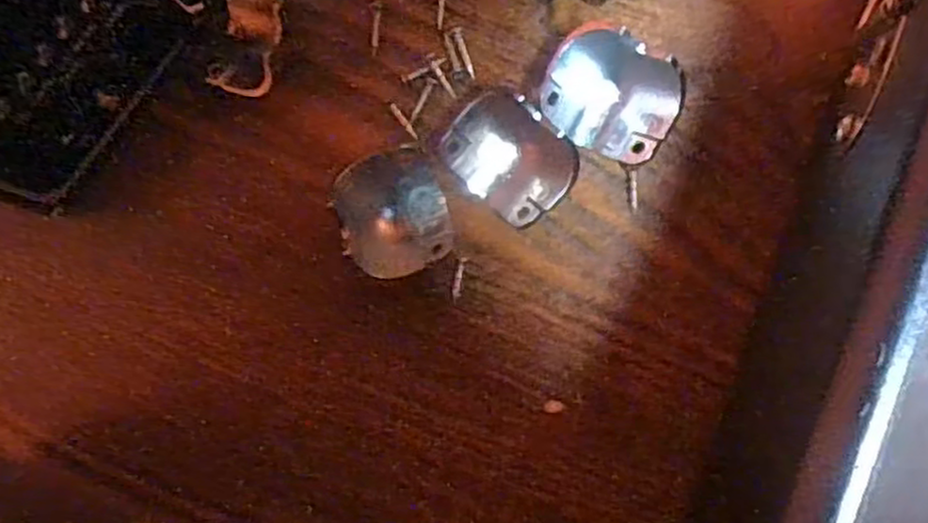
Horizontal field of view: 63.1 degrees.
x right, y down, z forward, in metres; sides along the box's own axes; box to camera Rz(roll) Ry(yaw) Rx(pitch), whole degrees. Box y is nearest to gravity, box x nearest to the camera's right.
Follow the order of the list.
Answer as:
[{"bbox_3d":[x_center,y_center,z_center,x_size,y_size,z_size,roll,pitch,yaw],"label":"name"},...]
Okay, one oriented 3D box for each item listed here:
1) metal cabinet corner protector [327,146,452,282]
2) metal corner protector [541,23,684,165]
[{"bbox_3d":[-0.020,-0.015,0.215,0.028,0.019,0.035,-15,84,10],"label":"metal cabinet corner protector"},{"bbox_3d":[0.040,-0.045,0.205,0.034,0.021,0.026,27,92,12],"label":"metal corner protector"}]

